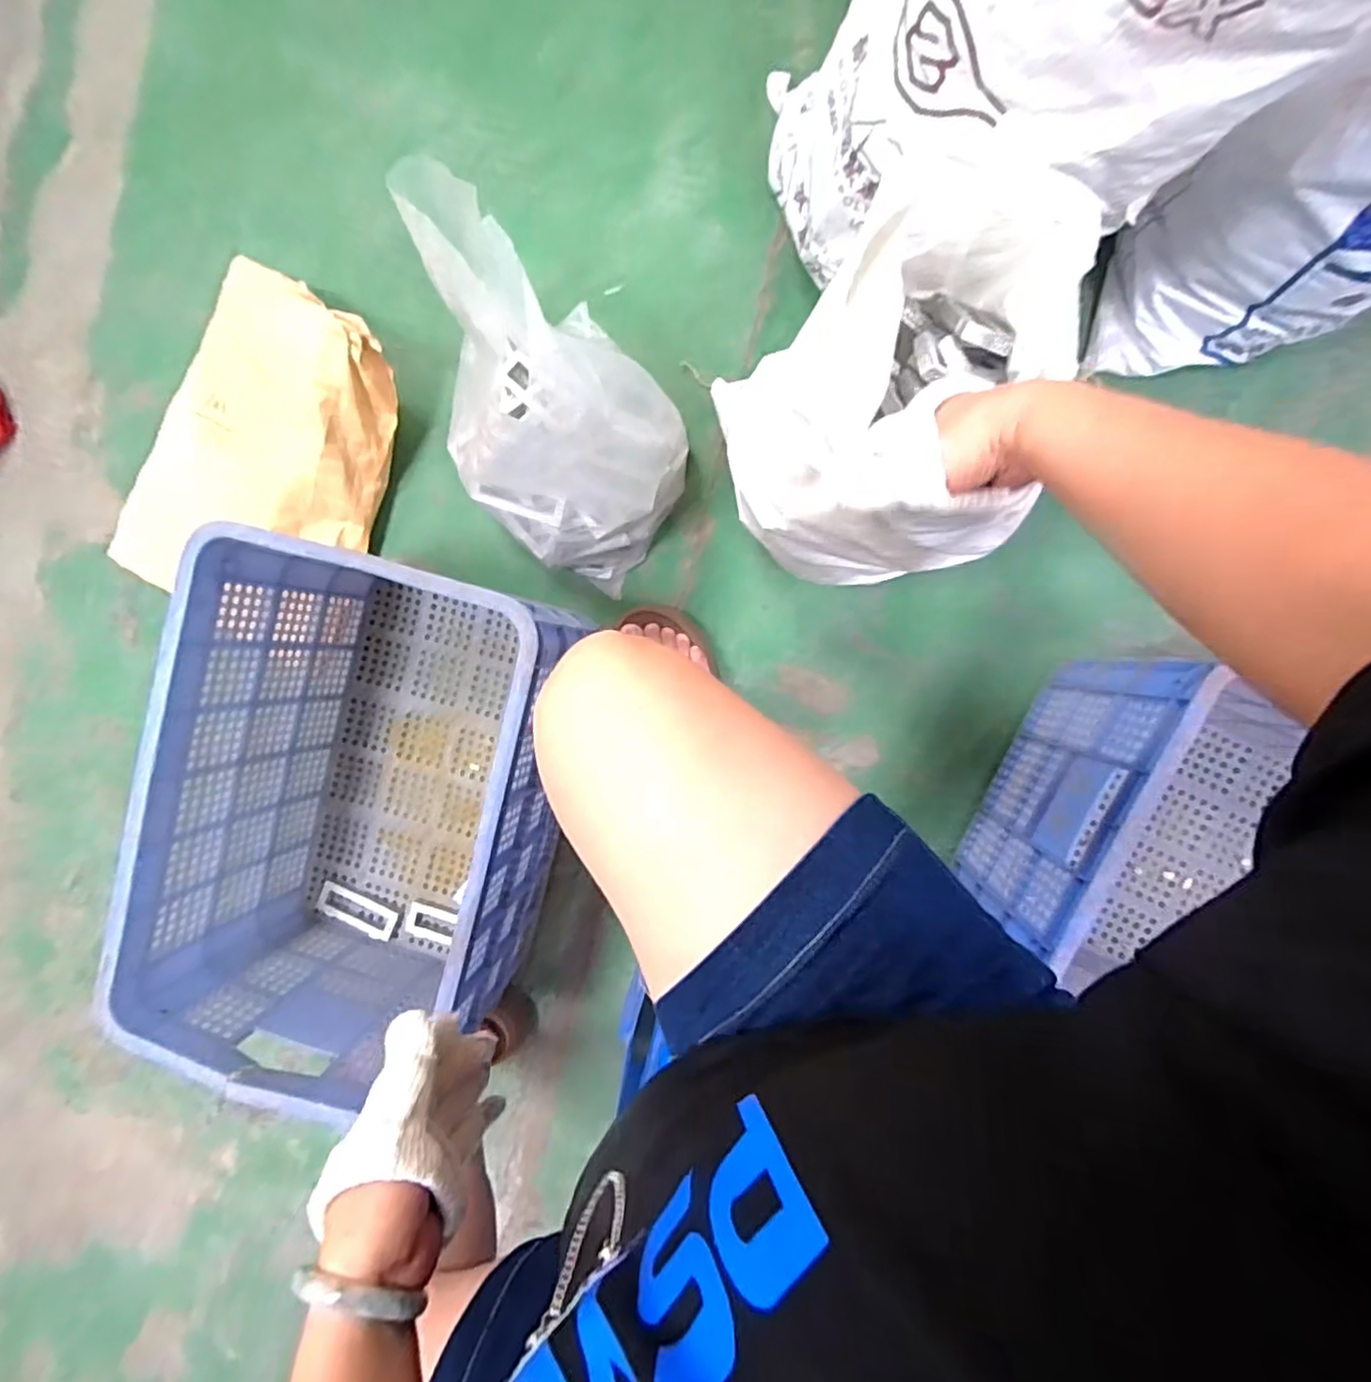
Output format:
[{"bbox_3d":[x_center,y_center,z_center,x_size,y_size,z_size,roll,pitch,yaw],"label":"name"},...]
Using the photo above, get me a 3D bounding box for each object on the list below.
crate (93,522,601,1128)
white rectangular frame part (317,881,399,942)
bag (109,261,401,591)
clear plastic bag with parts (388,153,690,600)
[{"bbox_3d":[-0.346,0.127,0.746,0.334,0.289,0.523,14,94,5],"label":"crate"},{"bbox_3d":[-0.456,0.306,0.904,0.117,0.009,0.044,20,79,7],"label":"white rectangular frame part"},{"bbox_3d":[-0.572,-0.312,0.843,0.338,0.127,0.438,25,95,4],"label":"bag"},{"bbox_3d":[-0.180,-0.306,0.698,0.349,0.303,0.237,39,96,3],"label":"clear plastic bag with parts"}]

